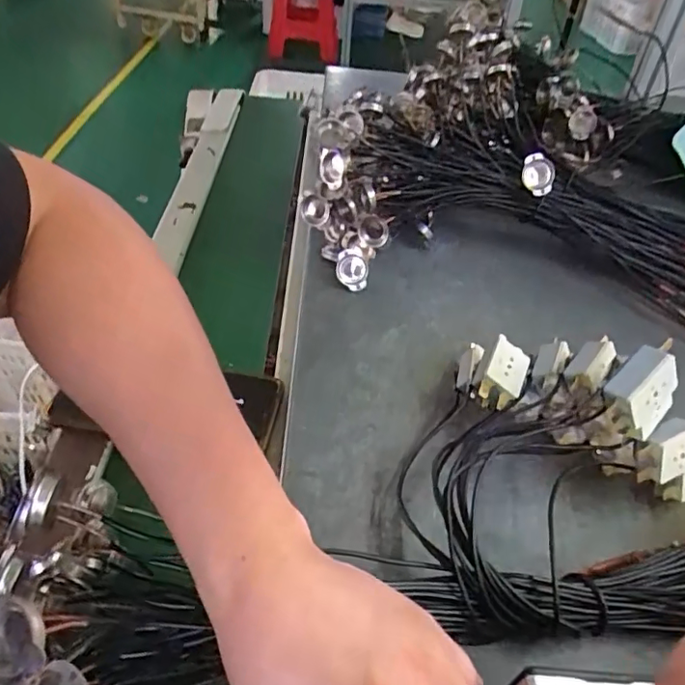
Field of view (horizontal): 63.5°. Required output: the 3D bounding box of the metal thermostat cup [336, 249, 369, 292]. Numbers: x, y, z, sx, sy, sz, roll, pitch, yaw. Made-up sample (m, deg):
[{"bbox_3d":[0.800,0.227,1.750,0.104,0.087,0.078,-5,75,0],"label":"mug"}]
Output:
[{"bbox_3d":[0.009,-0.064,0.496,0.028,0.034,0.017,11,26,5],"label":"metal thermostat cup"}]

